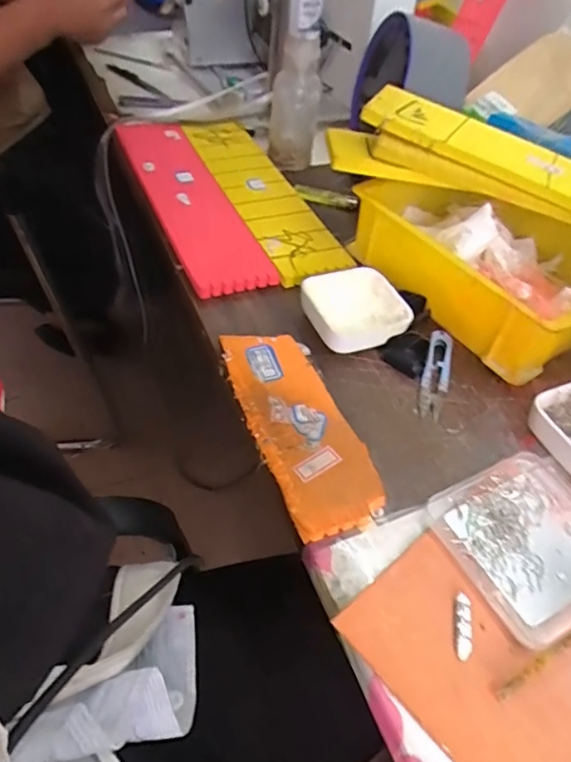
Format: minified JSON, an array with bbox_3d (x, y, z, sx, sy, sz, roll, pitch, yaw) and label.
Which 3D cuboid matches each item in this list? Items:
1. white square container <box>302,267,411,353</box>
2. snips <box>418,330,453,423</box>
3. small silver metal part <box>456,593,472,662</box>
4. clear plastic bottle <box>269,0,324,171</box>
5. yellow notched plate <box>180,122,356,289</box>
[{"bbox_3d":[0.063,-0.065,0.495,0.085,0.033,0.082,-18,53,-22],"label":"white square container"},{"bbox_3d":[0.128,-0.010,0.465,0.022,0.012,0.097,15,48,6],"label":"snips"},{"bbox_3d":[0.105,0.144,0.321,0.010,0.004,0.038,11,47,3],"label":"small silver metal part"},{"bbox_3d":[0.009,-0.360,0.647,0.060,0.172,0.050,12,51,11],"label":"clear plastic bottle"},{"bbox_3d":[-0.029,-0.223,0.634,0.082,0.011,0.359,-15,51,-20],"label":"yellow notched plate"}]

